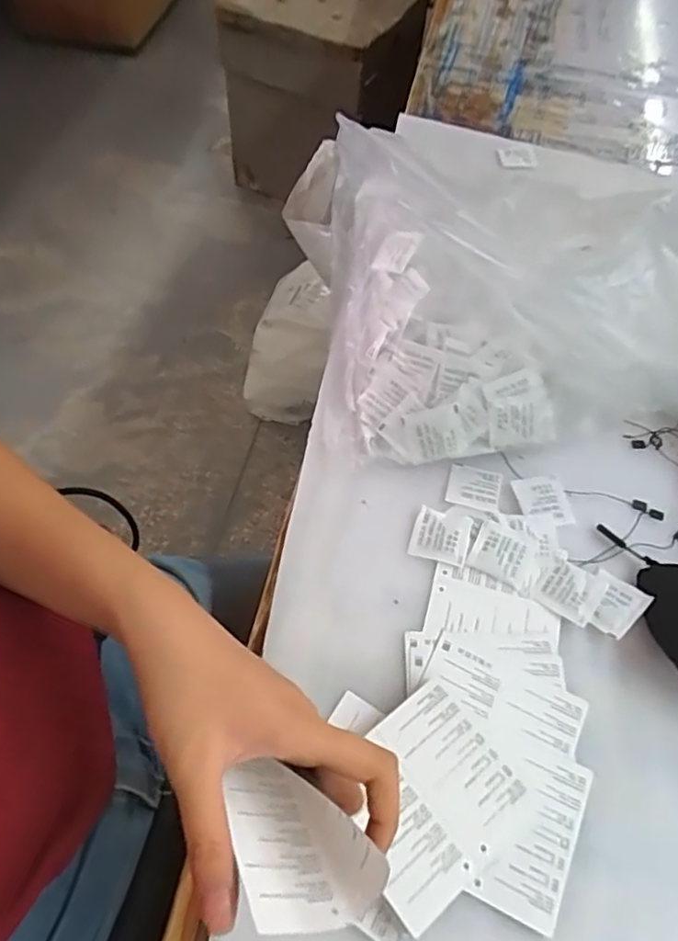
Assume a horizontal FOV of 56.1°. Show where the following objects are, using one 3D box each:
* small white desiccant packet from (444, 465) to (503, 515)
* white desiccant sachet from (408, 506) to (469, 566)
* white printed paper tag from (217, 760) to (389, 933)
[{"bbox_3d":[0.104,0.013,0.489,0.040,0.005,0.039,16,58,6],"label":"small white desiccant packet"},{"bbox_3d":[0.074,0.048,0.462,0.040,0.005,0.038,18,58,7],"label":"white desiccant sachet"},{"bbox_3d":[-0.020,0.155,0.274,0.056,0.020,0.074,15,21,-40],"label":"white printed paper tag"}]

